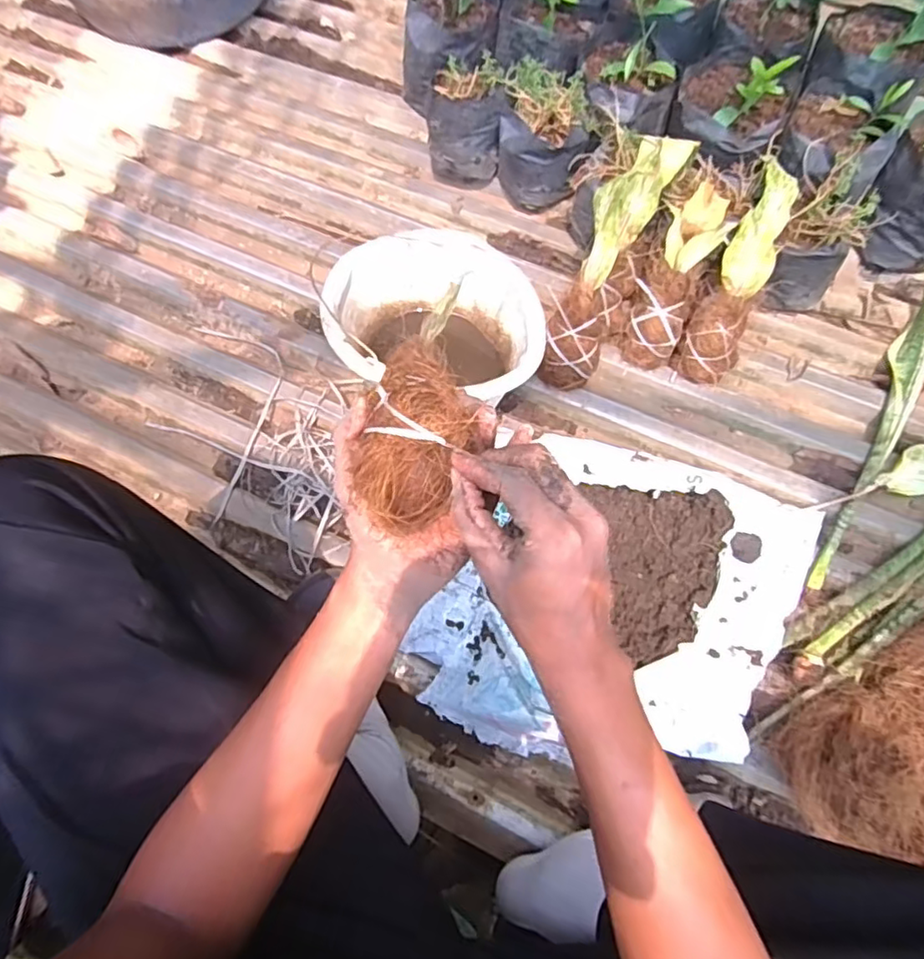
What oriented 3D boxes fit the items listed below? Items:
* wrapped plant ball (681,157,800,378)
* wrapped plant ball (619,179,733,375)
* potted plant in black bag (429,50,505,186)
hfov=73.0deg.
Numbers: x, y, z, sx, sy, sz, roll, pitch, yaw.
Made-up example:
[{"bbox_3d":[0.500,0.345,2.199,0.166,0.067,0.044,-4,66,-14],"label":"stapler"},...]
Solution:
[{"bbox_3d":[0.365,-0.271,0.801,0.077,0.075,0.299,22,96,6],"label":"wrapped plant ball"},{"bbox_3d":[0.276,-0.266,0.812,0.081,0.069,0.242,21,105,6],"label":"wrapped plant ball"},{"bbox_3d":[0.006,-0.552,0.976,0.116,0.133,0.105,0,72,1],"label":"potted plant in black bag"}]

